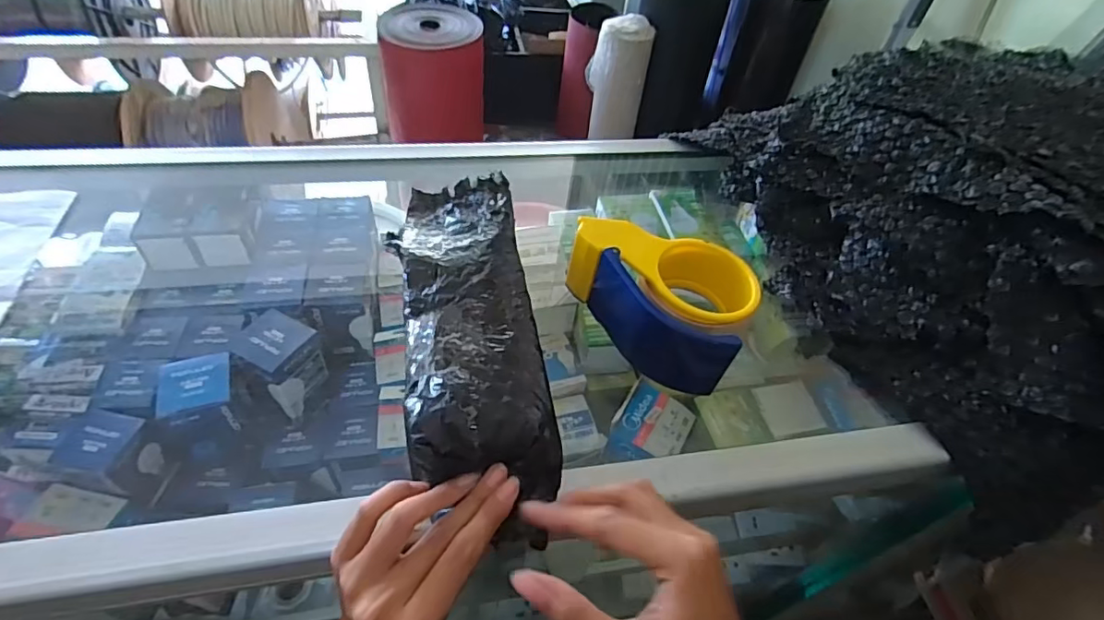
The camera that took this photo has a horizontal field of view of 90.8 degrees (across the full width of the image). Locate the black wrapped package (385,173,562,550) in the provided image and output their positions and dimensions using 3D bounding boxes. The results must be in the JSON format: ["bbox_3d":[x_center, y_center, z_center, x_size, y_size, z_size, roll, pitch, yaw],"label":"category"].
[{"bbox_3d":[-0.052,0.007,0.348,0.081,0.039,0.263,-6,51,-11],"label":"black wrapped package"}]

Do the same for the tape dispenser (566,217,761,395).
[{"bbox_3d":[0.079,-0.011,0.402,0.133,0.069,0.077,32,54,20],"label":"tape dispenser"}]

